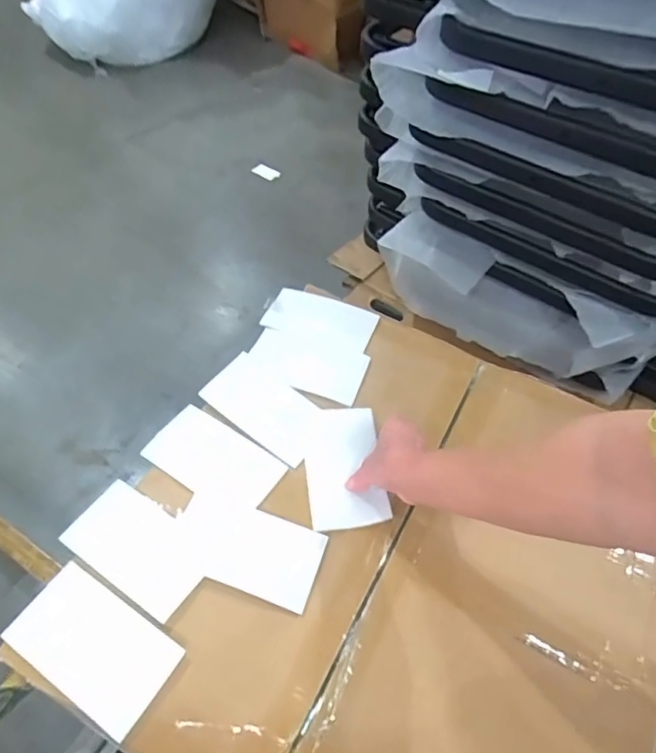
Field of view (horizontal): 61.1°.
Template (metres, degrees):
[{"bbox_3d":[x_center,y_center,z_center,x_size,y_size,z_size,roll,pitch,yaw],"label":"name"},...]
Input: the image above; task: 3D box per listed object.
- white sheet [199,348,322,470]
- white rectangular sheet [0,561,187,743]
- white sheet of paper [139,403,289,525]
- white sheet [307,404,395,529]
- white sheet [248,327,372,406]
[{"bbox_3d":[-0.069,0.033,0.634,0.138,0.006,0.078,34,57,15],"label":"white sheet"},{"bbox_3d":[-0.201,0.228,0.477,0.142,0.005,0.078,26,53,20],"label":"white rectangular sheet"},{"bbox_3d":[-0.122,0.088,0.590,0.142,0.011,0.081,28,54,21],"label":"white sheet of paper"},{"bbox_3d":[0.018,0.094,0.610,0.080,0.010,0.147,-3,50,-5],"label":"white sheet"},{"bbox_3d":[-0.026,-0.017,0.679,0.140,0.010,0.077,20,55,7],"label":"white sheet"}]

